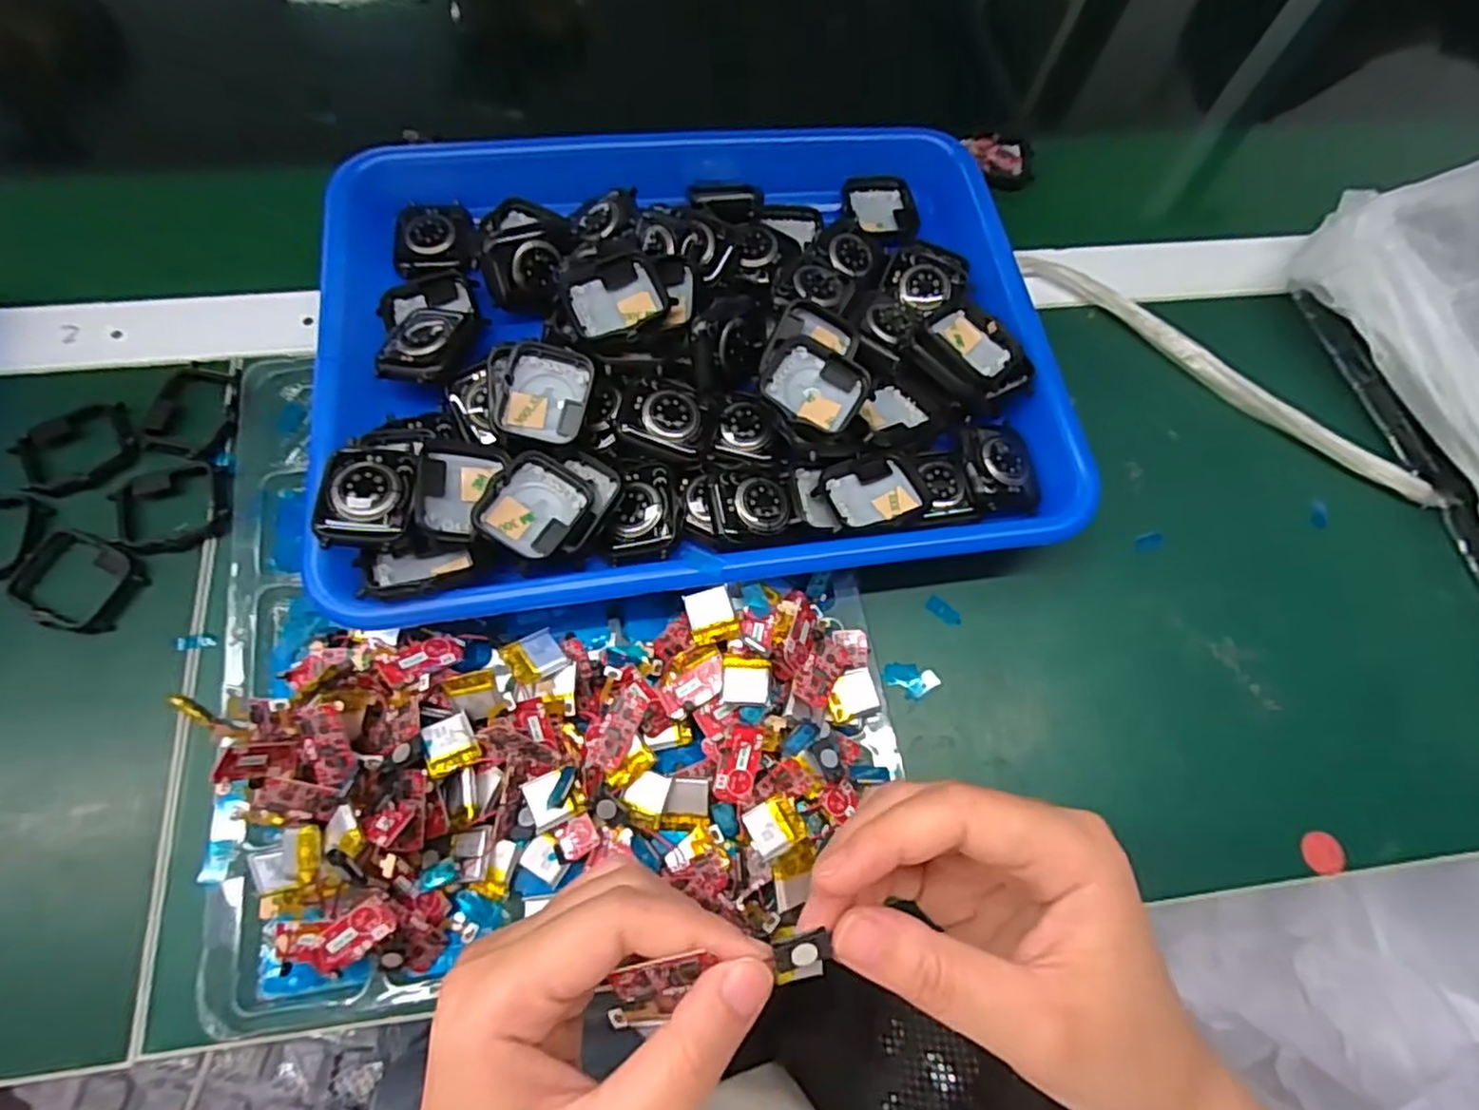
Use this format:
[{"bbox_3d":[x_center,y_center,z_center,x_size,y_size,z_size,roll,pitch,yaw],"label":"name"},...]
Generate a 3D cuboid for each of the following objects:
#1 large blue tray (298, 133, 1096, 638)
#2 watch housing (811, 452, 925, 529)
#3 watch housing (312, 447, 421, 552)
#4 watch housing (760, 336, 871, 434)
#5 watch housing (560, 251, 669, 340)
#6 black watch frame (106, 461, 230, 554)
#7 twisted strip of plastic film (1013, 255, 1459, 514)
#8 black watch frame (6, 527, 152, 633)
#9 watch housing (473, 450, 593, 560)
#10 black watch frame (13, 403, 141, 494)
[{"bbox_3d":[-0.023,-0.108,0.337,0.322,0.056,0.266,-9,69,-7],"label":"large blue tray"},{"bbox_3d":[0.056,-0.028,0.305,0.040,0.008,0.032,-19,71,-11],"label":"watch housing"},{"bbox_3d":[-0.144,-0.024,0.275,0.037,0.008,0.043,1,68,-3],"label":"watch housing"},{"bbox_3d":[0.032,-0.072,0.303,0.042,0.008,0.037,27,76,1],"label":"watch housing"},{"bbox_3d":[-0.054,-0.111,0.305,0.040,0.009,0.036,-20,71,-11],"label":"watch housing"},{"bbox_3d":[-0.248,-0.020,0.308,0.044,0.005,0.036,-15,70,-9],"label":"black watch frame"},{"bbox_3d":[0.245,-0.092,0.363,0.231,0.009,0.014,38,71,11],"label":"twisted strip of plastic film"},{"bbox_3d":[-0.276,0.010,0.293,0.046,0.006,0.038,26,69,7],"label":"black watch frame"},{"bbox_3d":[-0.082,-0.021,0.282,0.034,0.012,0.041,30,70,9],"label":"watch housing"},{"bbox_3d":[-0.296,-0.046,0.314,0.046,0.009,0.035,-28,73,-14],"label":"black watch frame"}]

